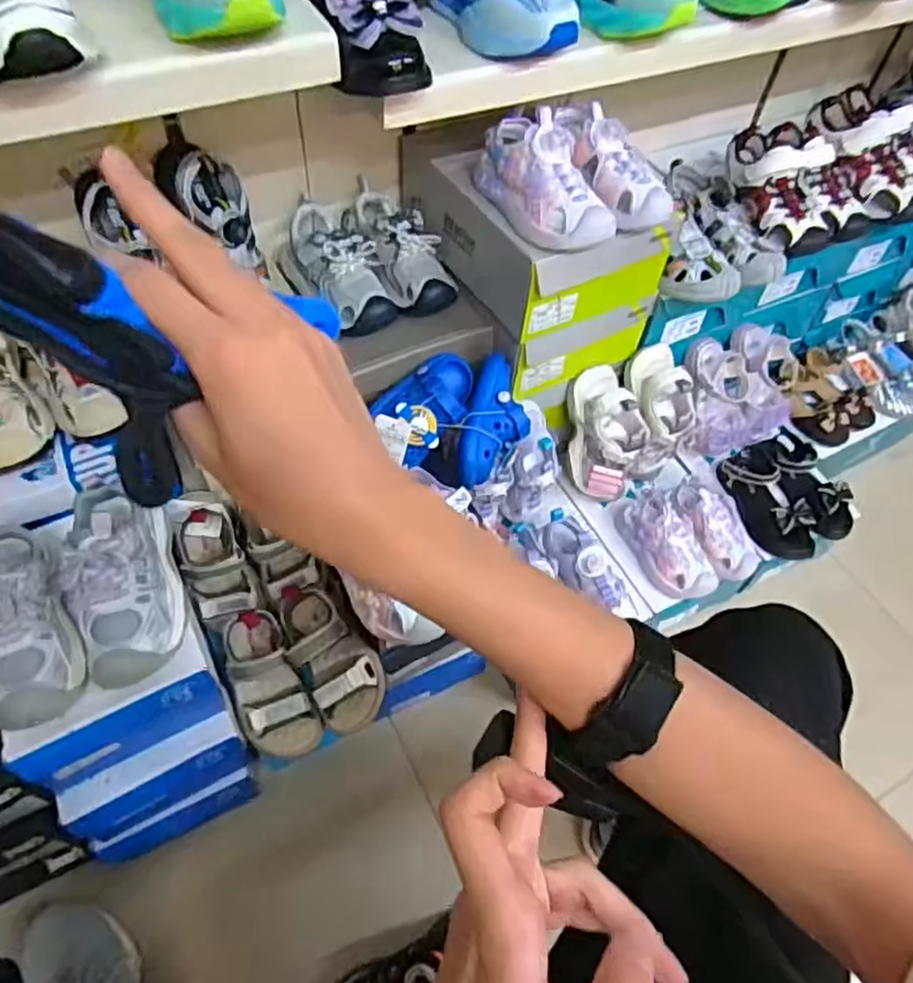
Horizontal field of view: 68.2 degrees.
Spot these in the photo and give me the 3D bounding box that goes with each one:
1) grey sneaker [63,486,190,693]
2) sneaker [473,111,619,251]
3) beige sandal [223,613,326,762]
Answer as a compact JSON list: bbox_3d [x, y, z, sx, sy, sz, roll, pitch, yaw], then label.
[{"bbox_3d":[-0.321,0.078,0.644,0.087,0.081,0.181,-16,57,-14],"label":"grey sneaker"},{"bbox_3d":[0.098,-0.358,0.763,0.077,0.088,0.184,-26,60,-20],"label":"sneaker"},{"bbox_3d":[-0.214,0.218,0.761,0.074,0.065,0.166,-23,73,-18],"label":"beige sandal"}]

